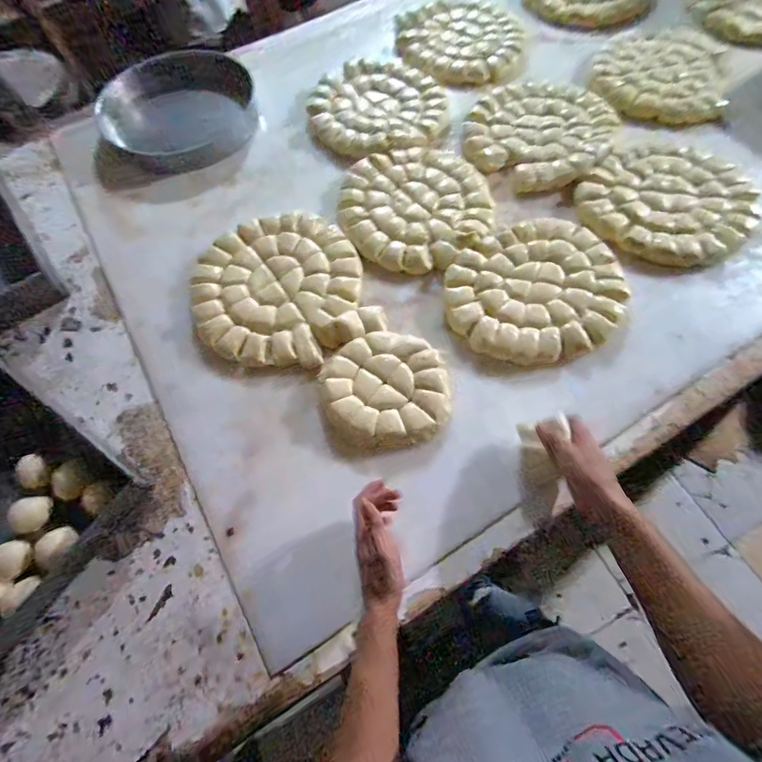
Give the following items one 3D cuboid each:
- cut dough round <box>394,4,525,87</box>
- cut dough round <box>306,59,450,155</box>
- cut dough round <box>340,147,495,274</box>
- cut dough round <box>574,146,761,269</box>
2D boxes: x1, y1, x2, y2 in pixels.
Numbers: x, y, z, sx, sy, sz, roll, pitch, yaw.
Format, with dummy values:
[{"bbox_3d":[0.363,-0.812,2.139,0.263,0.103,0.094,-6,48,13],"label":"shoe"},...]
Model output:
[{"bbox_3d":[0.178,-0.768,0.877,0.248,0.033,0.319,-24,69,-6],"label":"cut dough round"},{"bbox_3d":[-0.007,-0.563,0.804,0.265,0.026,0.273,-1,68,3],"label":"cut dough round"},{"bbox_3d":[0.062,-0.317,0.693,0.266,0.032,0.268,-1,68,3],"label":"cut dough round"},{"bbox_3d":[0.491,-0.307,0.669,0.260,0.022,0.254,-1,68,3],"label":"cut dough round"}]

